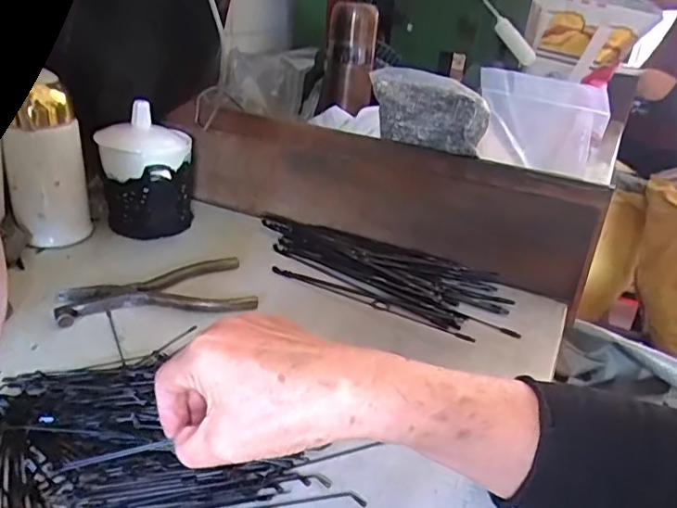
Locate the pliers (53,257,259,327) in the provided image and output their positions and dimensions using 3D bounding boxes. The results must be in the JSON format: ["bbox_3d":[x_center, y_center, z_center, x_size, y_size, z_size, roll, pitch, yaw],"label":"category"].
[{"bbox_3d":[-0.154,0.030,0.483,0.153,0.010,0.081,-3,28,-16],"label":"pliers"}]

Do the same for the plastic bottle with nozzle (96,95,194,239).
[{"bbox_3d":[-0.191,-0.082,0.566,0.078,0.123,0.074,11,28,11],"label":"plastic bottle with nozzle"}]

